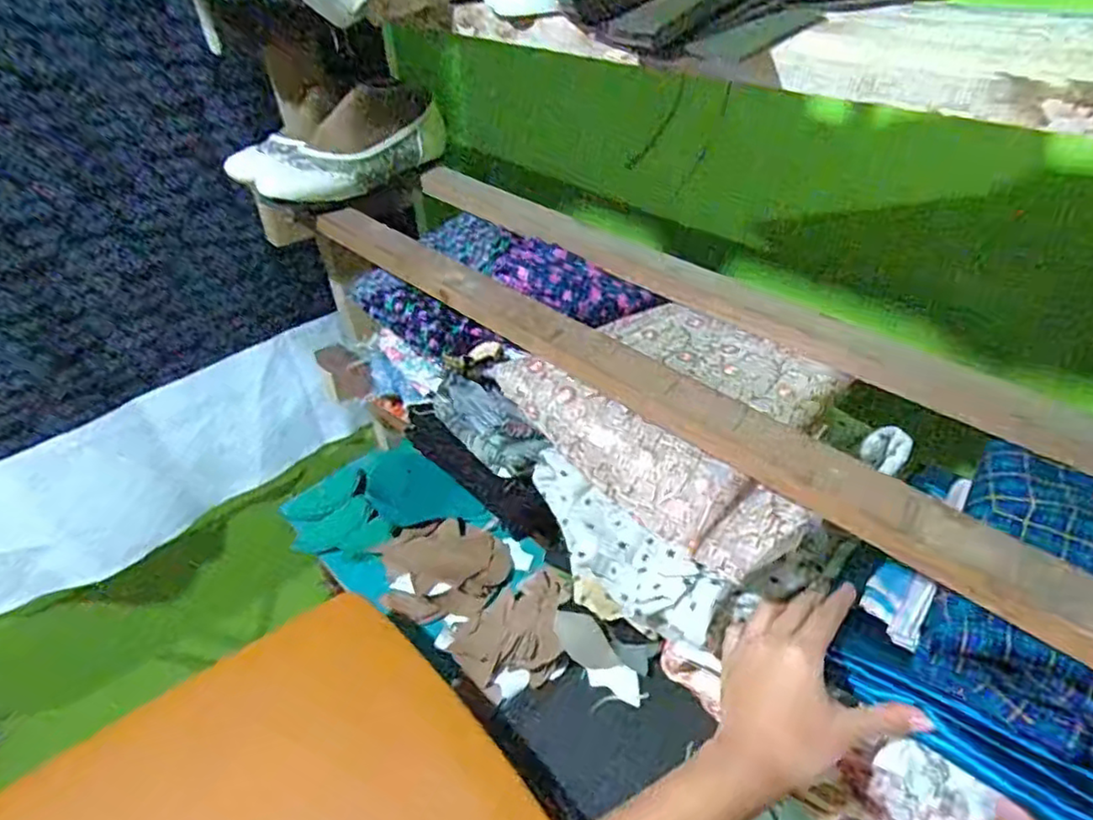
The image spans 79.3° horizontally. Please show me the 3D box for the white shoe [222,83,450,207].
[{"bbox_3d":[-0.223,-0.297,0.736,0.239,0.092,0.069,-28,45,-28],"label":"white shoe"}]

